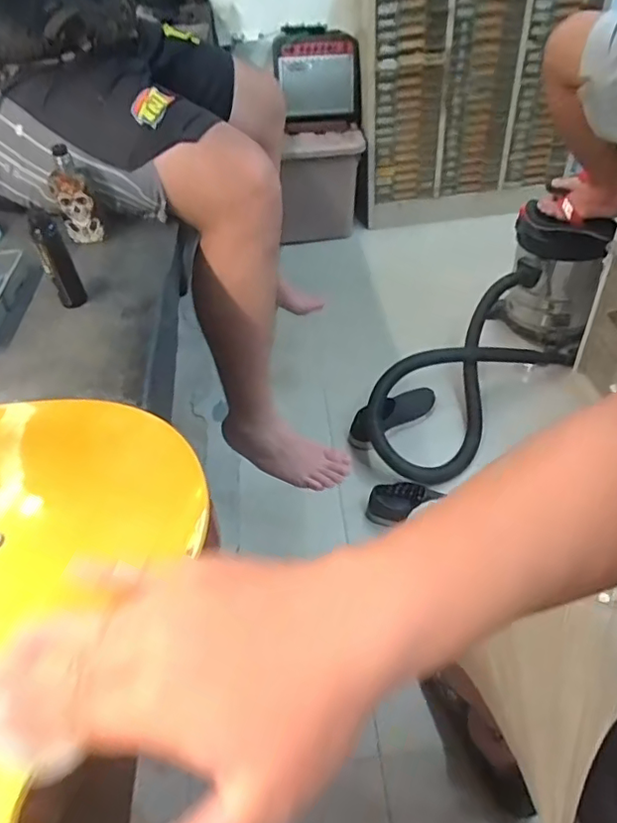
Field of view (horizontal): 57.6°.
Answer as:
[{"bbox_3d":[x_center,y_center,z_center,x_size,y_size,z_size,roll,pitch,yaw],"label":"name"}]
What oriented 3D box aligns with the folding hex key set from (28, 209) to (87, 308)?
[{"bbox_3d":[-0.270,-0.162,0.605,0.029,0.102,0.021,-26,48,-18],"label":"folding hex key set"}]

